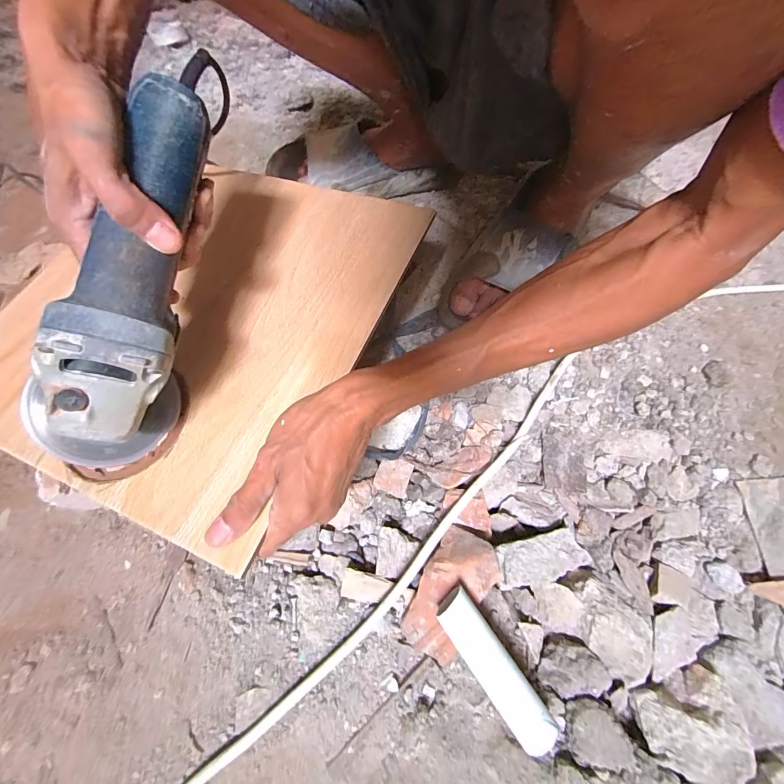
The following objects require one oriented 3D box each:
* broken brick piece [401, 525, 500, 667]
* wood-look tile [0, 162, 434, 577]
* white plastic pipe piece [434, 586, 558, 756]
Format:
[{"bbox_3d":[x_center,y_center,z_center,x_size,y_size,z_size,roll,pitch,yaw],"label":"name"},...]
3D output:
[{"bbox_3d":[0.053,0.180,0.340,0.057,0.024,0.107,32,67,16],"label":"broken brick piece"},{"bbox_3d":[-0.204,-0.093,0.386,0.378,0.008,0.389,19,67,15],"label":"wood-look tile"},{"bbox_3d":[0.081,0.223,0.305,0.030,0.038,0.118,-33,67,-16],"label":"white plastic pipe piece"}]

